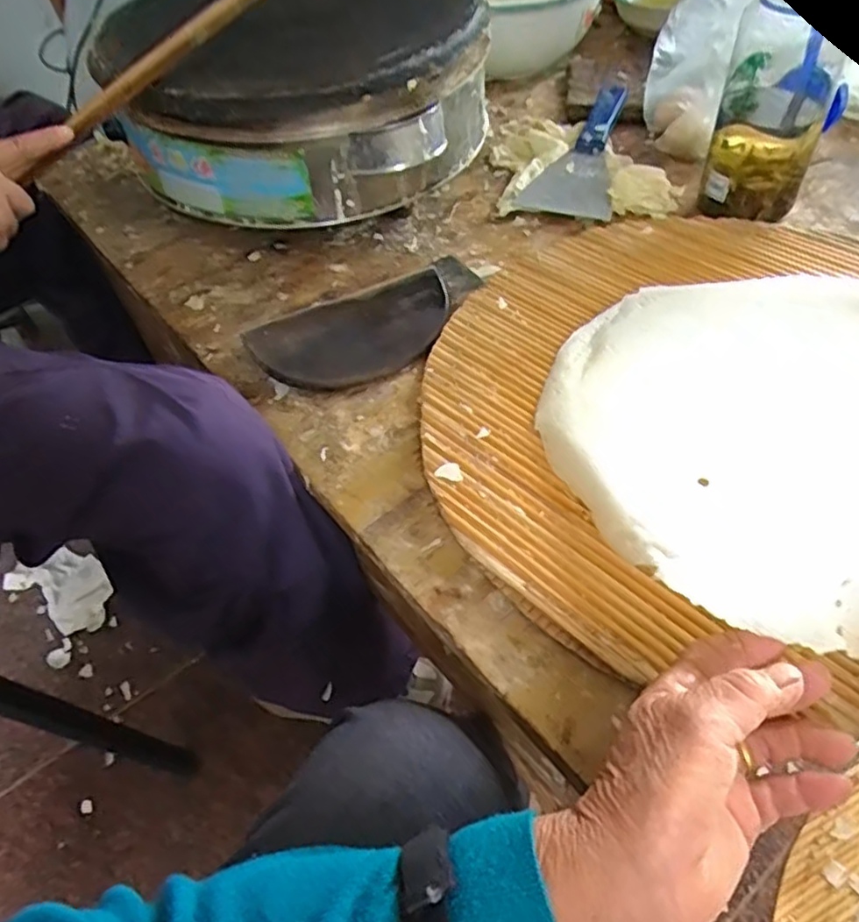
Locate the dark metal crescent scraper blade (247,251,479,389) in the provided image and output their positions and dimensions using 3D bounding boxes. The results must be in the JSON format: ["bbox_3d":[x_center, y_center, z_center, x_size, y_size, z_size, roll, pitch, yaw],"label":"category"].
[{"bbox_3d":[-0.041,-0.113,0.555,0.200,0.029,0.090,-29,54,-18],"label":"dark metal crescent scraper blade"}]

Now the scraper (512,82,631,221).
[{"bbox_3d":[0.165,-0.336,0.710,0.087,0.026,0.208,14,53,15],"label":"scraper"}]

